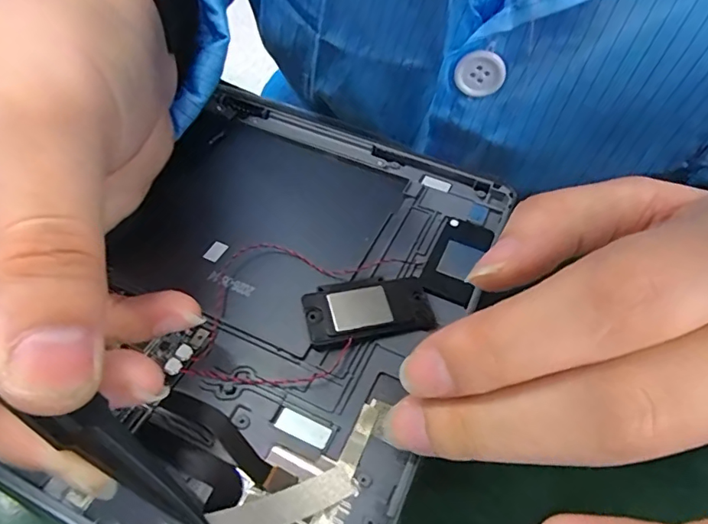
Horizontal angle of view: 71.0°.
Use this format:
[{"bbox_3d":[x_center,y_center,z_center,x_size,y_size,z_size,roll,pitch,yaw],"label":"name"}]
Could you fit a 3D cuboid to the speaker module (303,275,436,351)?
[{"bbox_3d":[0.004,0.015,0.157,0.039,0.005,0.020,-9,53,-10],"label":"speaker module"}]

